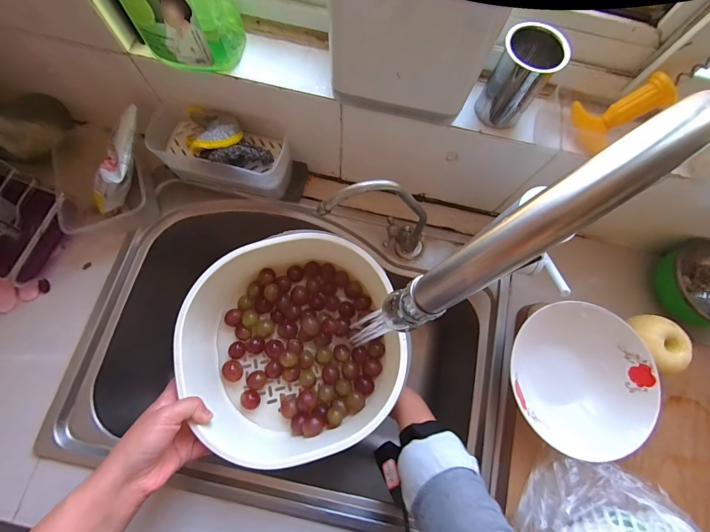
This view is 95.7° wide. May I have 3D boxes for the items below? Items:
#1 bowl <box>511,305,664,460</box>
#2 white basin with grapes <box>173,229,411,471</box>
[{"bbox_3d":[0.270,0.137,0.404,0.167,0.060,0.168,1,75,-2],"label":"bowl"},{"bbox_3d":[-0.073,0.094,0.401,0.243,0.087,0.243,1,75,-2],"label":"white basin with grapes"}]

